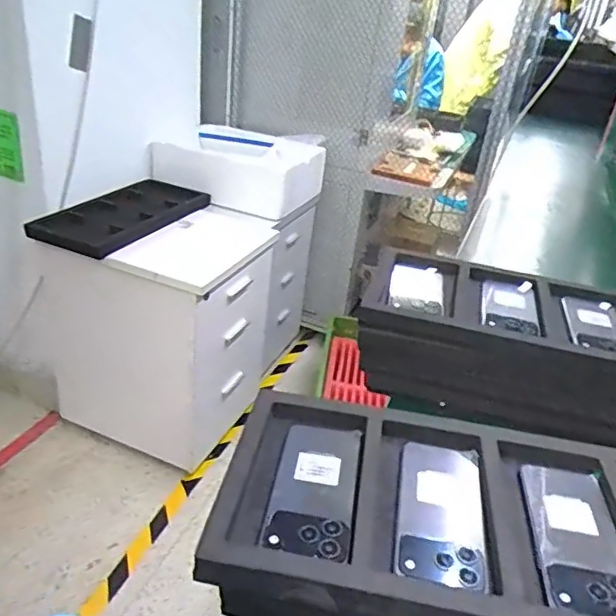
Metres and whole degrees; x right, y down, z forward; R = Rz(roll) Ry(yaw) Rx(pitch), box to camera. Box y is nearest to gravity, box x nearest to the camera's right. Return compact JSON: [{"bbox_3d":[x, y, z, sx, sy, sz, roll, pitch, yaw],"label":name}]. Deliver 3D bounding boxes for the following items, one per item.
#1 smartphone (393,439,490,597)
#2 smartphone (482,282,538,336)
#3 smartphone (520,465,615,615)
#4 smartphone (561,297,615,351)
[{"bbox_3d":[0.112,0.172,0.479,0.071,0.011,0.152,11,30,7],"label":"smartphone"},{"bbox_3d":[0.265,-0.006,0.749,0.067,0.006,0.144,13,30,11],"label":"smartphone"},{"bbox_3d":[0.224,0.190,0.469,0.075,0.007,0.147,10,29,5],"label":"smartphone"},{"bbox_3d":[0.366,0.019,0.722,0.067,0.006,0.131,12,30,10],"label":"smartphone"}]

